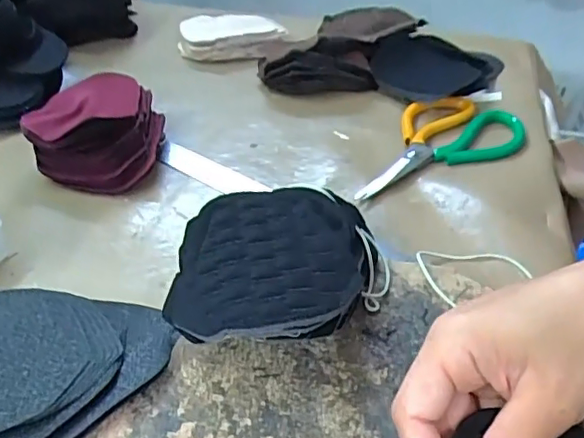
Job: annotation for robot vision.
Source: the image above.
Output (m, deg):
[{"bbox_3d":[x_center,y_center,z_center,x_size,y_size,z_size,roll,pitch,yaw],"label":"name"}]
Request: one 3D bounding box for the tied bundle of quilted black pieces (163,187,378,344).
[{"bbox_3d":[-0.008,0.031,0.326,0.108,0.047,0.118,3,39,3],"label":"tied bundle of quilted black pieces"}]

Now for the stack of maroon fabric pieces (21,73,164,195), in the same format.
[{"bbox_3d":[-0.159,-0.072,0.472,0.099,0.049,0.119,-4,39,-6],"label":"stack of maroon fabric pieces"}]

